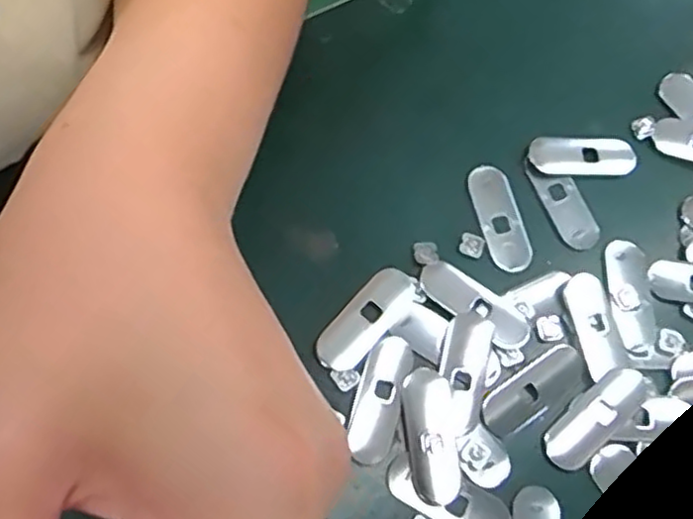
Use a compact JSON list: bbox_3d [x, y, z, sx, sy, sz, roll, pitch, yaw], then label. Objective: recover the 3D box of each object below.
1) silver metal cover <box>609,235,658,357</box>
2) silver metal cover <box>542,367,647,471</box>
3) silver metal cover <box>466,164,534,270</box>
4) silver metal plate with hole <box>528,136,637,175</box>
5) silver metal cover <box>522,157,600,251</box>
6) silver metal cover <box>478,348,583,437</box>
[{"bbox_3d":[0.125,0.016,0.300,0.017,0.004,0.052,1,72,-9],"label":"silver metal cover"},{"bbox_3d":[0.101,0.064,0.280,0.049,0.010,0.019,-39,82,-18],"label":"silver metal cover"},{"bbox_3d":[0.069,-0.020,0.307,0.020,0.004,0.050,-11,74,-12],"label":"silver metal cover"},{"bbox_3d":[0.111,-0.049,0.322,0.051,0.004,0.020,2,72,-8],"label":"silver metal plate with hole"},{"bbox_3d":[0.099,-0.027,0.314,0.019,0.005,0.047,-21,76,-15],"label":"silver metal cover"},{"bbox_3d":[0.077,0.053,0.282,0.048,0.005,0.018,-32,79,-17],"label":"silver metal cover"}]

